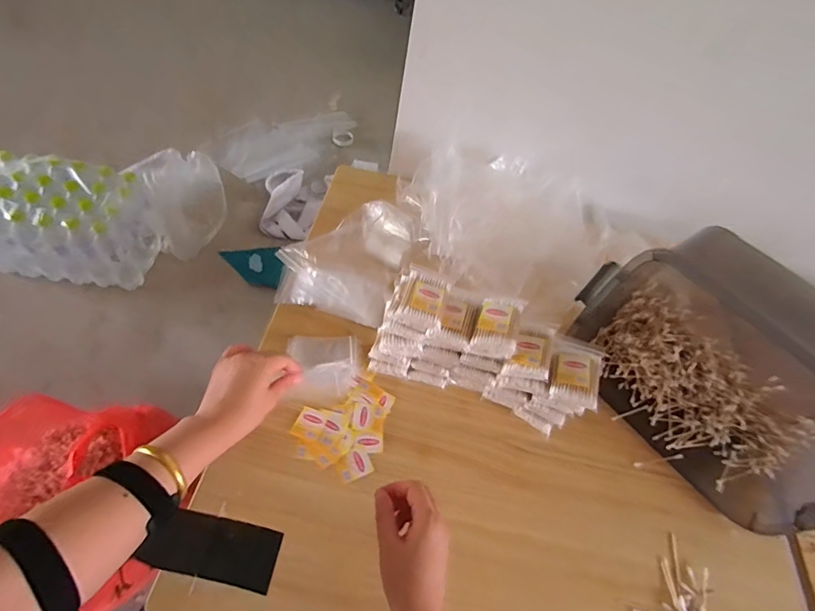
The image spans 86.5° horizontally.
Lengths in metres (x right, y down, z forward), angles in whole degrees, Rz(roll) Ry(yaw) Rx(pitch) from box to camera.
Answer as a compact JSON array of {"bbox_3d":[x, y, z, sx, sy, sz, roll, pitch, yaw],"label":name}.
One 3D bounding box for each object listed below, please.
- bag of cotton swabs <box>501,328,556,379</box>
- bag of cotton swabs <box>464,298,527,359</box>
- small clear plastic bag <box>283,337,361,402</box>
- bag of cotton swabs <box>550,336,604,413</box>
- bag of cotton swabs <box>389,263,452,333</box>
[{"bbox_3d":[0.161,0.063,0.576,0.058,0.026,0.066,15,55,-1],"label":"bag of cotton swabs"},{"bbox_3d":[0.119,0.031,0.585,0.062,0.038,0.085,15,56,5],"label":"bag of cotton swabs"},{"bbox_3d":[-0.123,0.086,0.632,0.102,0.039,0.104,-1,56,-5],"label":"small clear plastic bag"},{"bbox_3d":[0.224,0.086,0.575,0.063,0.022,0.093,20,57,9],"label":"bag of cotton swabs"},{"bbox_3d":[0.020,-0.010,0.589,0.066,0.034,0.085,22,55,4],"label":"bag of cotton swabs"}]

